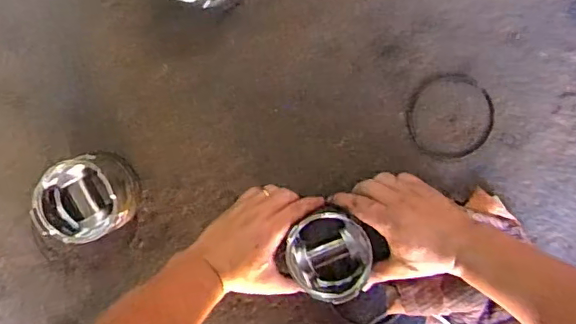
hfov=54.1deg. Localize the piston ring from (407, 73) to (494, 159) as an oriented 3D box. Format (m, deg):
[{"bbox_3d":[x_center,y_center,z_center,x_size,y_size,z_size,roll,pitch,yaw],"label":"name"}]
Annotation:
[{"bbox_3d":[0.187,-0.053,0.650,0.098,0.007,0.098,0,92,3],"label":"piston ring"}]

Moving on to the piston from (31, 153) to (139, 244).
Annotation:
[{"bbox_3d":[-0.229,0.040,0.648,0.099,0.091,0.090,0,96,3],"label":"piston"}]

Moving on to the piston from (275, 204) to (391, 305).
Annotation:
[{"bbox_3d":[0.046,0.098,0.626,0.092,0.067,0.092,34,96,-1],"label":"piston"}]

